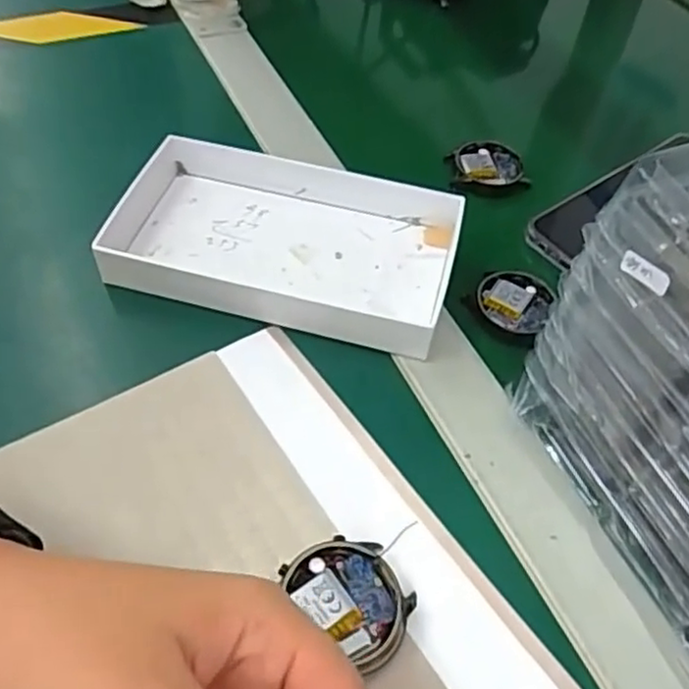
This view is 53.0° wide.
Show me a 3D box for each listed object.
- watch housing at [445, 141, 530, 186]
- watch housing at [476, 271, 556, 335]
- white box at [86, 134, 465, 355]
[{"bbox_3d":[0.093,-0.116,0.451,0.050,0.013,0.038,5,52,-3],"label":"watch housing"},{"bbox_3d":[0.093,-0.024,0.380,0.040,0.005,0.041,1,49,-1],"label":"watch housing"},{"bbox_3d":[-0.035,-0.055,0.373,0.183,0.035,0.101,14,52,4],"label":"white box"}]

